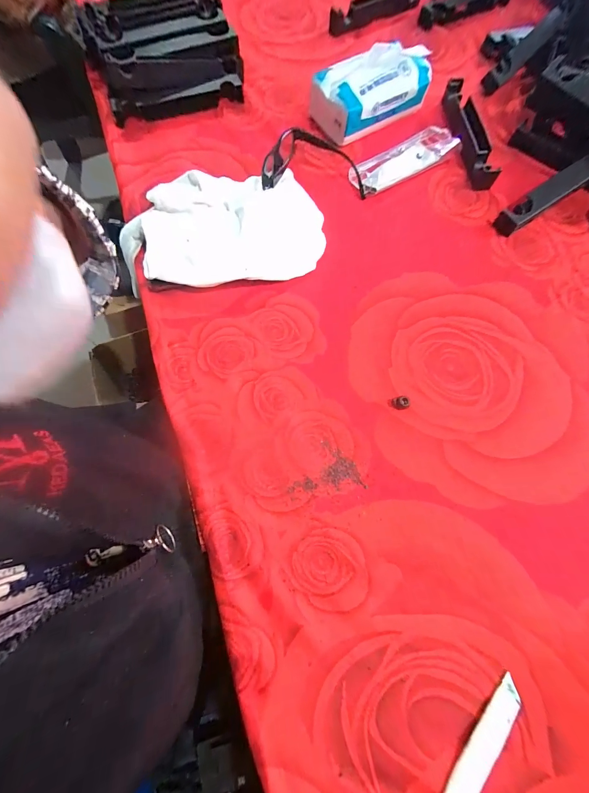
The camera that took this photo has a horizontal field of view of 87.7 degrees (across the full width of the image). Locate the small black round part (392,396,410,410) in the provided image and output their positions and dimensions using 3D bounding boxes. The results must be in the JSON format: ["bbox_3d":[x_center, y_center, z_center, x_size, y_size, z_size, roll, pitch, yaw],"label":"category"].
[{"bbox_3d":[0.119,0.007,0.343,0.017,0.009,0.014,-12,73,-4],"label":"small black round part"}]

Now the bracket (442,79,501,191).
[{"bbox_3d":[0.250,-0.379,0.442,0.040,0.029,0.182,-2,73,0],"label":"bracket"}]

